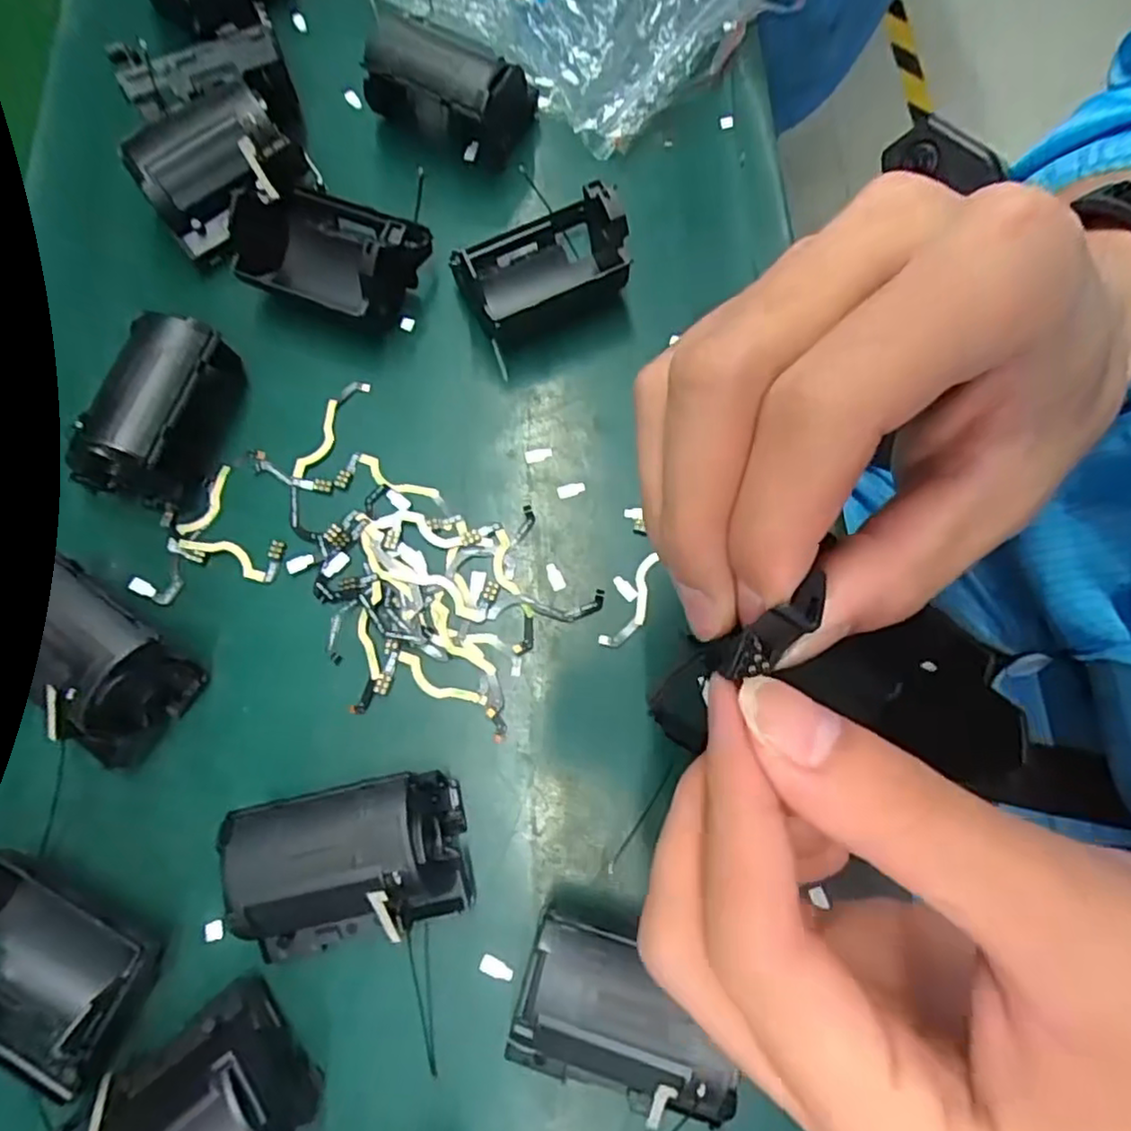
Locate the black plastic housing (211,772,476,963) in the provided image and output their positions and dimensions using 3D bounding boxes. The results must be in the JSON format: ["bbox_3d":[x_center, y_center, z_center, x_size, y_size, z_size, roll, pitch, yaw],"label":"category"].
[{"bbox_3d":[-0.070,0.097,0.223,0.070,0.042,0.046,-12,73,-2],"label":"black plastic housing"}]

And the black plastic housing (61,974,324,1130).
[{"bbox_3d":[-0.116,0.170,0.201,0.067,0.041,0.048,-40,76,-10],"label":"black plastic housing"}]

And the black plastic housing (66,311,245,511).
[{"bbox_3d":[-0.164,-0.062,0.270,0.048,0.039,0.070,12,74,5],"label":"black plastic housing"}]

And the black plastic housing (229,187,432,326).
[{"bbox_3d":[-0.103,-0.140,0.294,0.081,0.038,0.052,15,74,6],"label":"black plastic housing"}]

